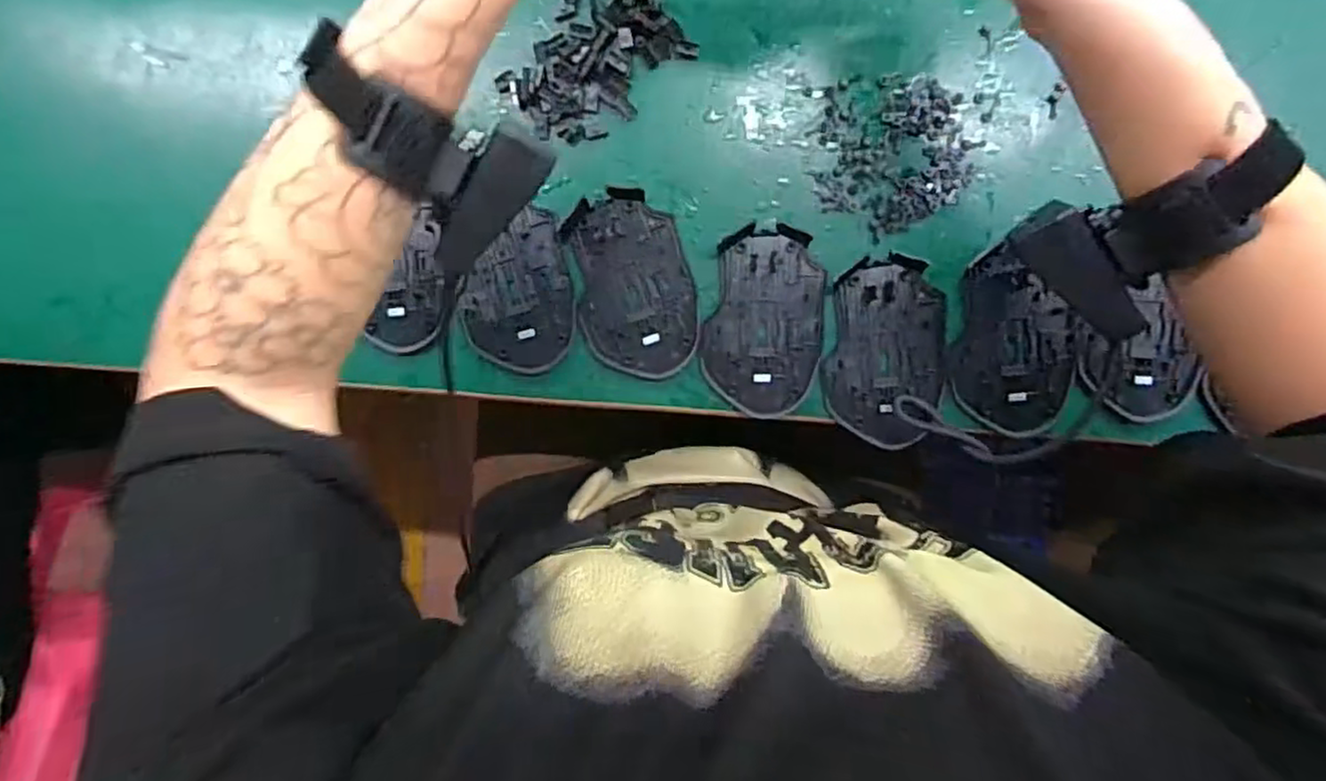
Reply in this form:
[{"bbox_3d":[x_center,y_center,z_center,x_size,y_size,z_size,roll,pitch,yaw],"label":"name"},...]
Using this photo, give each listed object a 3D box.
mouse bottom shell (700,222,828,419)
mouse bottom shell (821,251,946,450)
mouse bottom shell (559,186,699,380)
[{"bbox_3d":[0.064,-0.042,0.422,0.071,0.010,0.113,10,94,2],"label":"mouse bottom shell"},{"bbox_3d":[0.139,-0.023,0.425,0.070,0.011,0.113,6,94,2],"label":"mouse bottom shell"},{"bbox_3d":[-0.019,-0.065,0.428,0.071,0.008,0.113,-12,93,4],"label":"mouse bottom shell"}]

